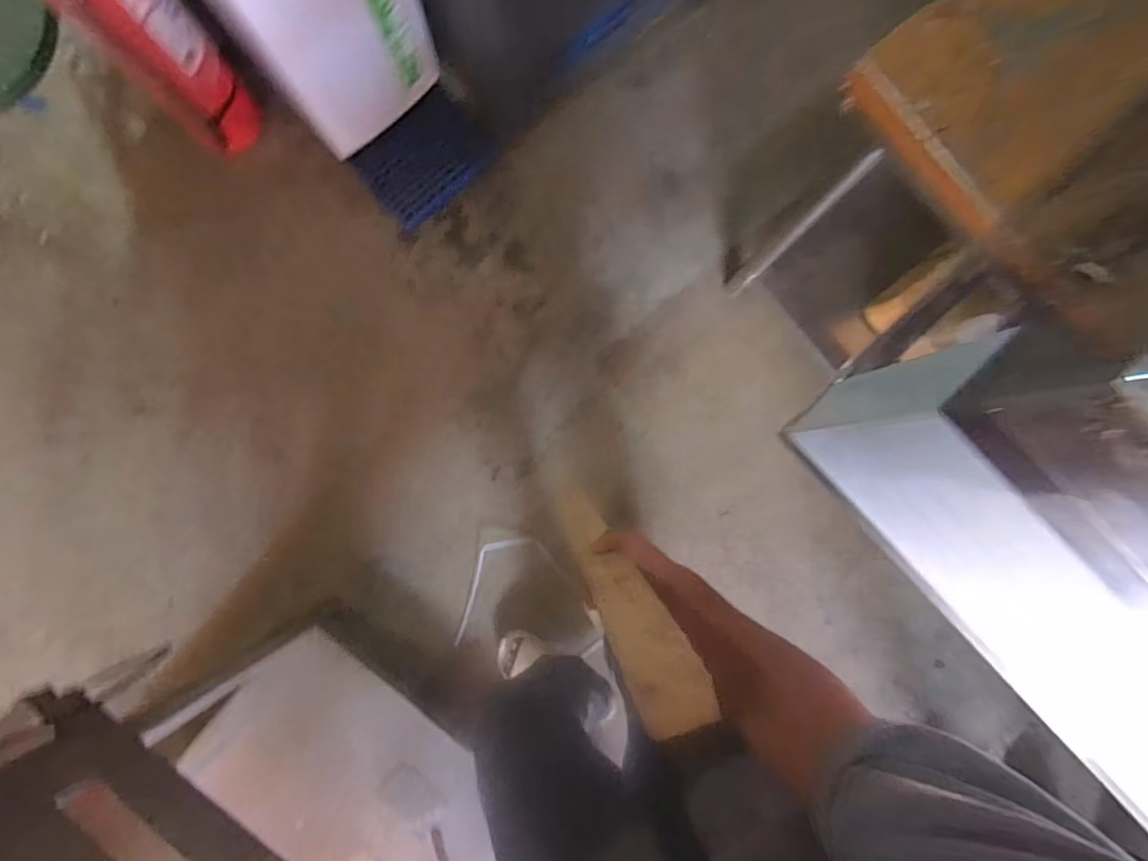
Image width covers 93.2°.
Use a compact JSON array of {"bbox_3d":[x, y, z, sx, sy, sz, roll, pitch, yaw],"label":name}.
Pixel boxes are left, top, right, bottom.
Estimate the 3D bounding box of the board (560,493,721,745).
[{"bbox_3d":[0.034,0.154,0.669,0.053,0.626,0.027,-17,98,-5],"label":"board"}]

